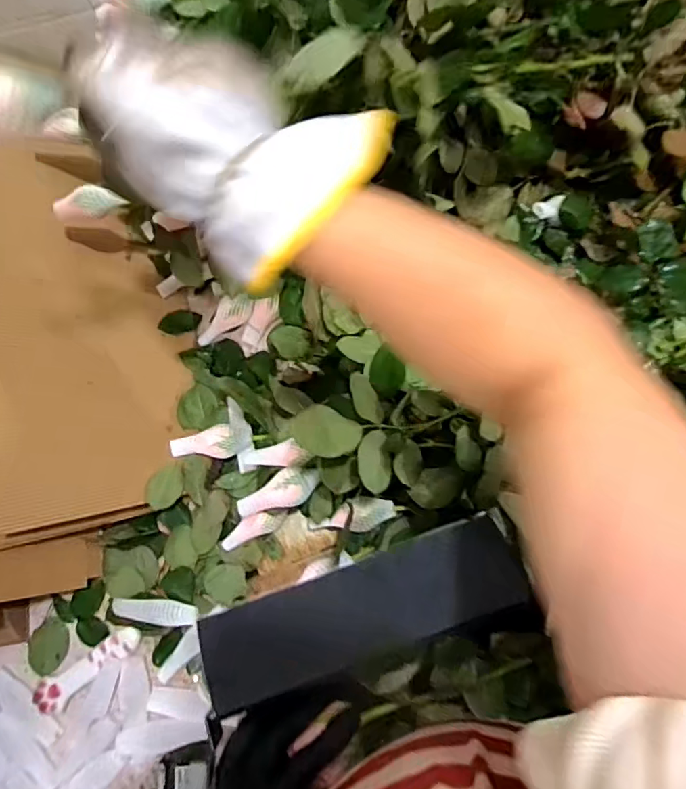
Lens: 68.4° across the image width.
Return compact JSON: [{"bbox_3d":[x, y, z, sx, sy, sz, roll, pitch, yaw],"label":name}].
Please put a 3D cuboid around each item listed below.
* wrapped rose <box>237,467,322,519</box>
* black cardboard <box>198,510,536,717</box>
[{"bbox_3d":[-0.061,0.091,0.475,0.080,0.032,0.034,-18,77,-3],"label":"wrapped rose"},{"bbox_3d":[0.016,0.147,0.335,0.215,0.009,0.069,-19,77,-4],"label":"black cardboard"}]

